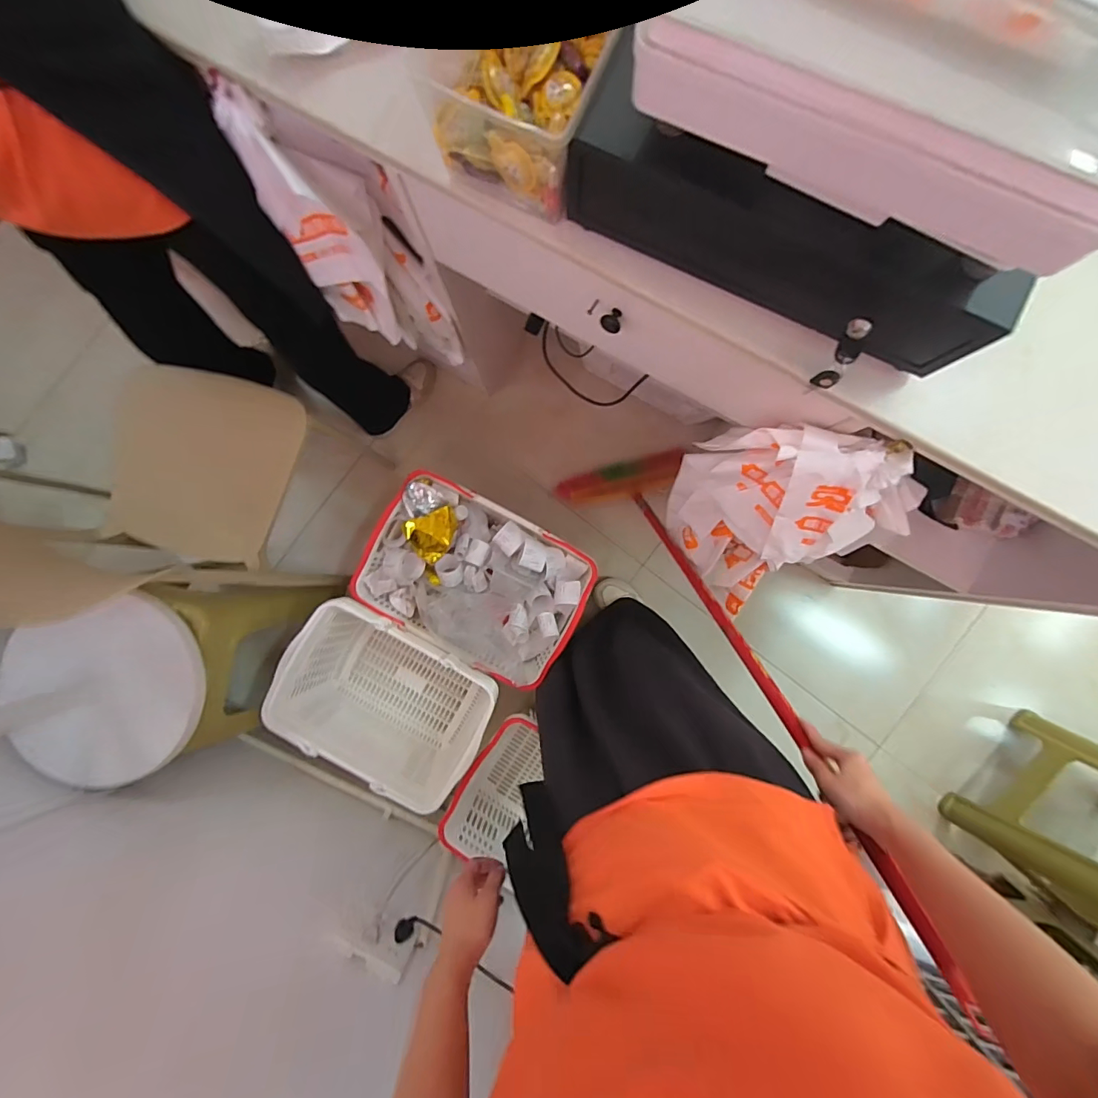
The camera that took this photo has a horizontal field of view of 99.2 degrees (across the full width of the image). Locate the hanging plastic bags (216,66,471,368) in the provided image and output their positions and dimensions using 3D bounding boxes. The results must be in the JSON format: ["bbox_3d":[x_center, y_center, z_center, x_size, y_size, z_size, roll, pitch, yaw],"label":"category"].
[{"bbox_3d":[-0.293,-0.453,0.750,0.208,0.421,0.149,36,89,4],"label":"hanging plastic bags"}]

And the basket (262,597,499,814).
[{"bbox_3d":[-0.351,0.334,1.102,0.451,0.243,0.325,31,89,4],"label":"basket"}]

